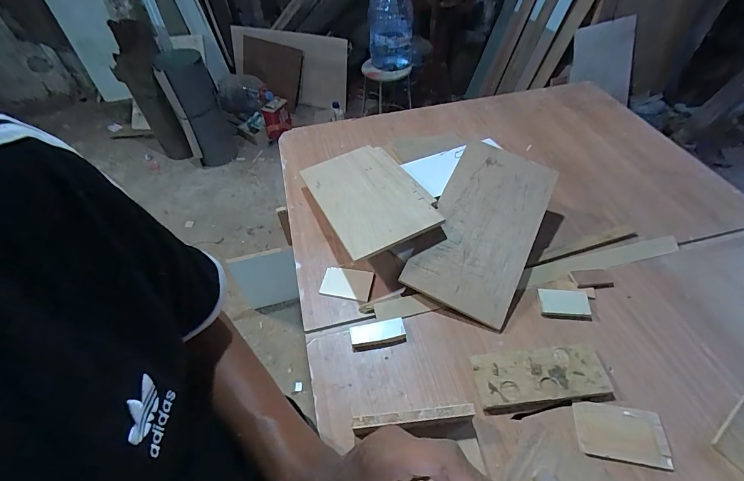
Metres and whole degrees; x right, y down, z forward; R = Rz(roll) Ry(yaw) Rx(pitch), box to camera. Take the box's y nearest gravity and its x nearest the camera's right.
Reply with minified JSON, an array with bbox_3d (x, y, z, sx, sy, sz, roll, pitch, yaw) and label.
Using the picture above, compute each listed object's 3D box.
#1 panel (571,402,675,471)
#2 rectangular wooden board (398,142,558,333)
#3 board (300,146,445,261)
[{"bbox_3d":[0.424,0.329,0.617,0.145,0.005,0.088,8,50,8],"label":"panel"},{"bbox_3d":[0.254,-0.033,0.828,0.229,0.024,0.411,25,71,11],"label":"rectangular wooden board"},{"bbox_3d":[-0.014,-0.117,0.891,0.228,0.020,0.372,-25,48,-11],"label":"board"}]

